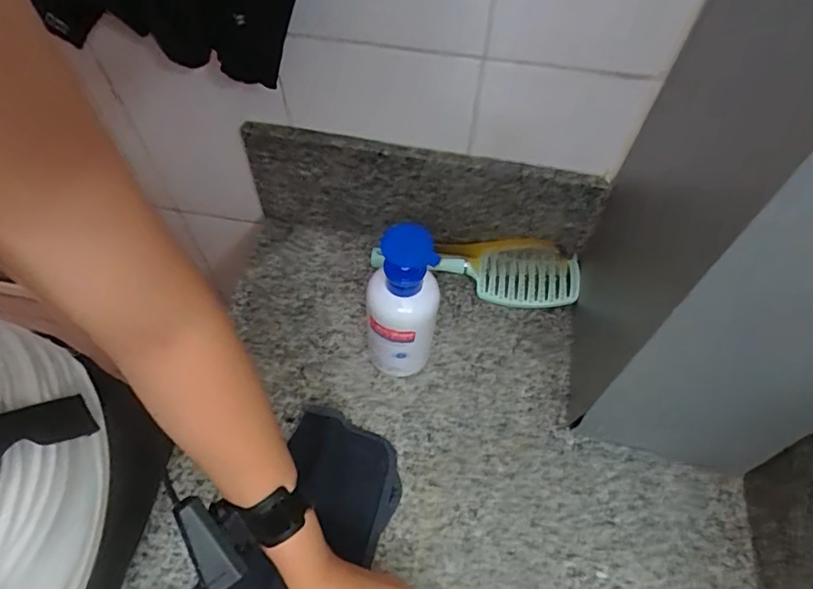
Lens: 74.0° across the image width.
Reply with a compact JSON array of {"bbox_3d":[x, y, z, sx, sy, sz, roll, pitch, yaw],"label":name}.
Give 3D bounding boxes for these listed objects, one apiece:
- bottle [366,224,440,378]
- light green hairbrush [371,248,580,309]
[{"bbox_3d":[-0.006,0.018,0.534,0.071,0.204,0.057,5,58,2],"label":"bottle"},{"bbox_3d":[0.082,-0.026,0.665,0.250,0.047,0.062,4,58,0],"label":"light green hairbrush"}]

